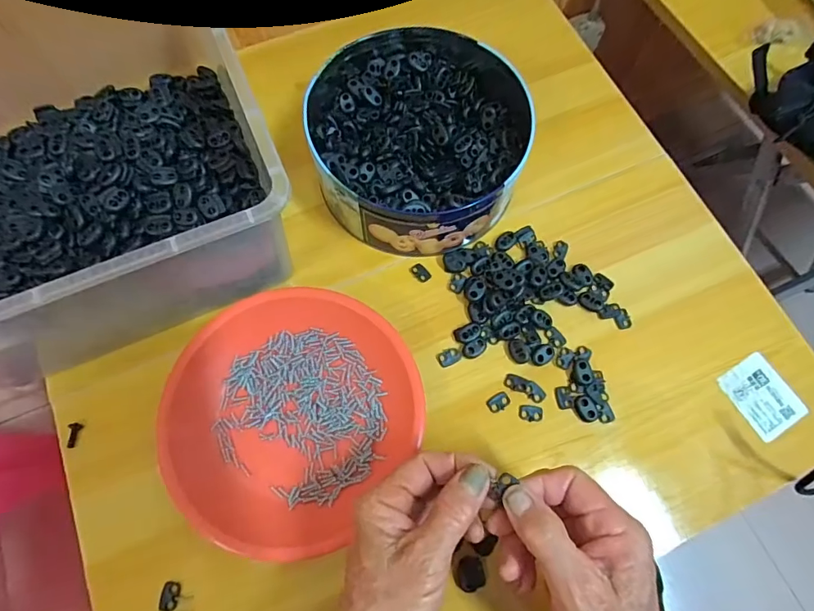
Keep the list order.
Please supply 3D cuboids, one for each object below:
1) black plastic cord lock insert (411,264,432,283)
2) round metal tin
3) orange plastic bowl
[{"bbox_3d":[0.012,-0.030,0.409,0.012,0.004,0.019,-38,76,-13],"label":"black plastic cord lock insert"},{"bbox_3d":[0.010,-0.157,0.415,0.186,0.072,0.211,-8,71,-7],"label":"round metal tin"},{"bbox_3d":[-0.092,0.080,0.356,0.185,0.025,0.189,0,71,-1],"label":"orange plastic bowl"}]

